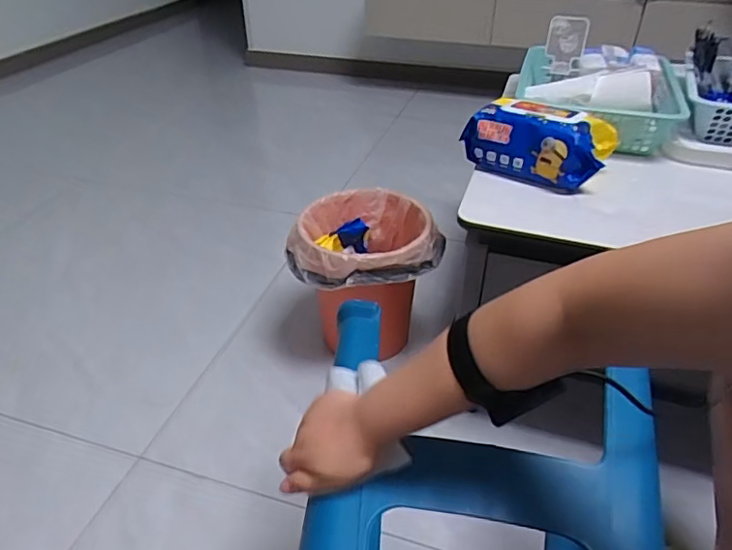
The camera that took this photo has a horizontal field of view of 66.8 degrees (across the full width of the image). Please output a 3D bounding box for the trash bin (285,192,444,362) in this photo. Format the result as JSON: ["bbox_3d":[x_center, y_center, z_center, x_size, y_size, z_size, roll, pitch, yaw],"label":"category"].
[{"bbox_3d":[-0.009,0.012,1.047,0.253,0.255,0.227,-15,39,-17],"label":"trash bin"}]

